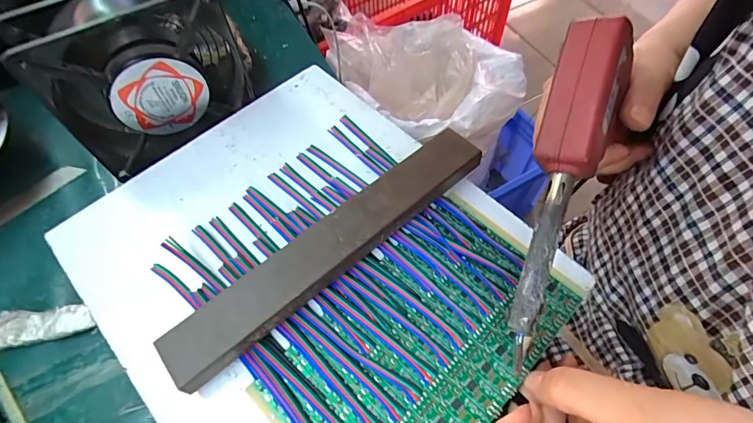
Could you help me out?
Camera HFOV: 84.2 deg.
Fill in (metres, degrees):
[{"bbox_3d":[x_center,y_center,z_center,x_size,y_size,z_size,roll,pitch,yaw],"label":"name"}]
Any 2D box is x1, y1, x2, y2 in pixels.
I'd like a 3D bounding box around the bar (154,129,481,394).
[{"bbox_3d":[-0.022,0.018,0.238,0.205,0.022,0.036,-35,64,-18],"label":"bar"}]

